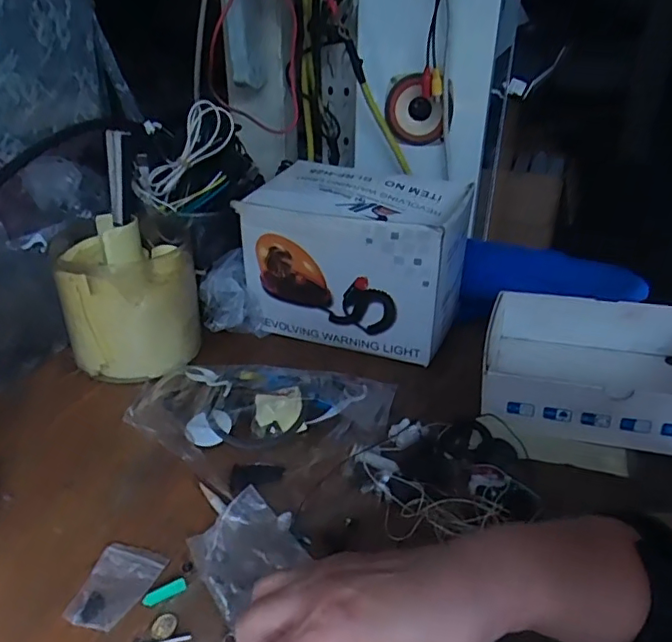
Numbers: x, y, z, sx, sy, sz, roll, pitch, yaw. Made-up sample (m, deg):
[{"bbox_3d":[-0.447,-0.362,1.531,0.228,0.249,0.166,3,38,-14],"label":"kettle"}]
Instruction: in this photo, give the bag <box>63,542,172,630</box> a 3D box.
[{"bbox_3d":[-0.134,0.161,0.345,0.041,0.005,0.054,9,30,15],"label":"bag"}]

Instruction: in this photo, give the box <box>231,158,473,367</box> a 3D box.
[{"bbox_3d":[0.025,-0.064,0.592,0.204,0.146,0.144,12,31,20],"label":"box"}]

